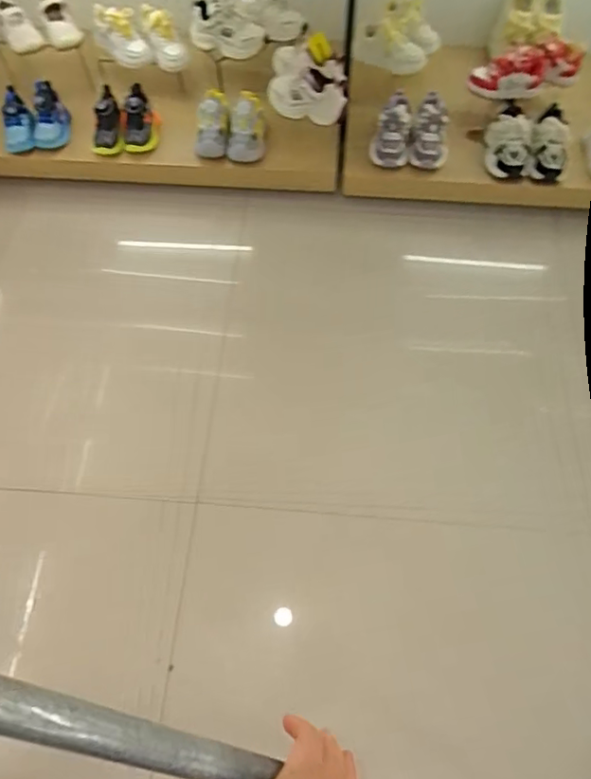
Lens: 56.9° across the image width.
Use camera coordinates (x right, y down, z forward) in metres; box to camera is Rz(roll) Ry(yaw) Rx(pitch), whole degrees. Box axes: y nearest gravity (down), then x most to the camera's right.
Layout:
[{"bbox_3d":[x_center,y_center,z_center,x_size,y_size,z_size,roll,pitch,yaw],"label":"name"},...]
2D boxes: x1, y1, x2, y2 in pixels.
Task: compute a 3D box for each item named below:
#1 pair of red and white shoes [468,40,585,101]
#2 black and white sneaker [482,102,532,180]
[{"bbox_3d":[0.550,-0.745,1.293,0.250,0.097,0.082,-15,62,-7],"label":"pair of red and white shoes"},{"bbox_3d":[0.501,-0.584,1.293,0.094,0.104,0.168,9,62,5],"label":"black and white sneaker"}]

